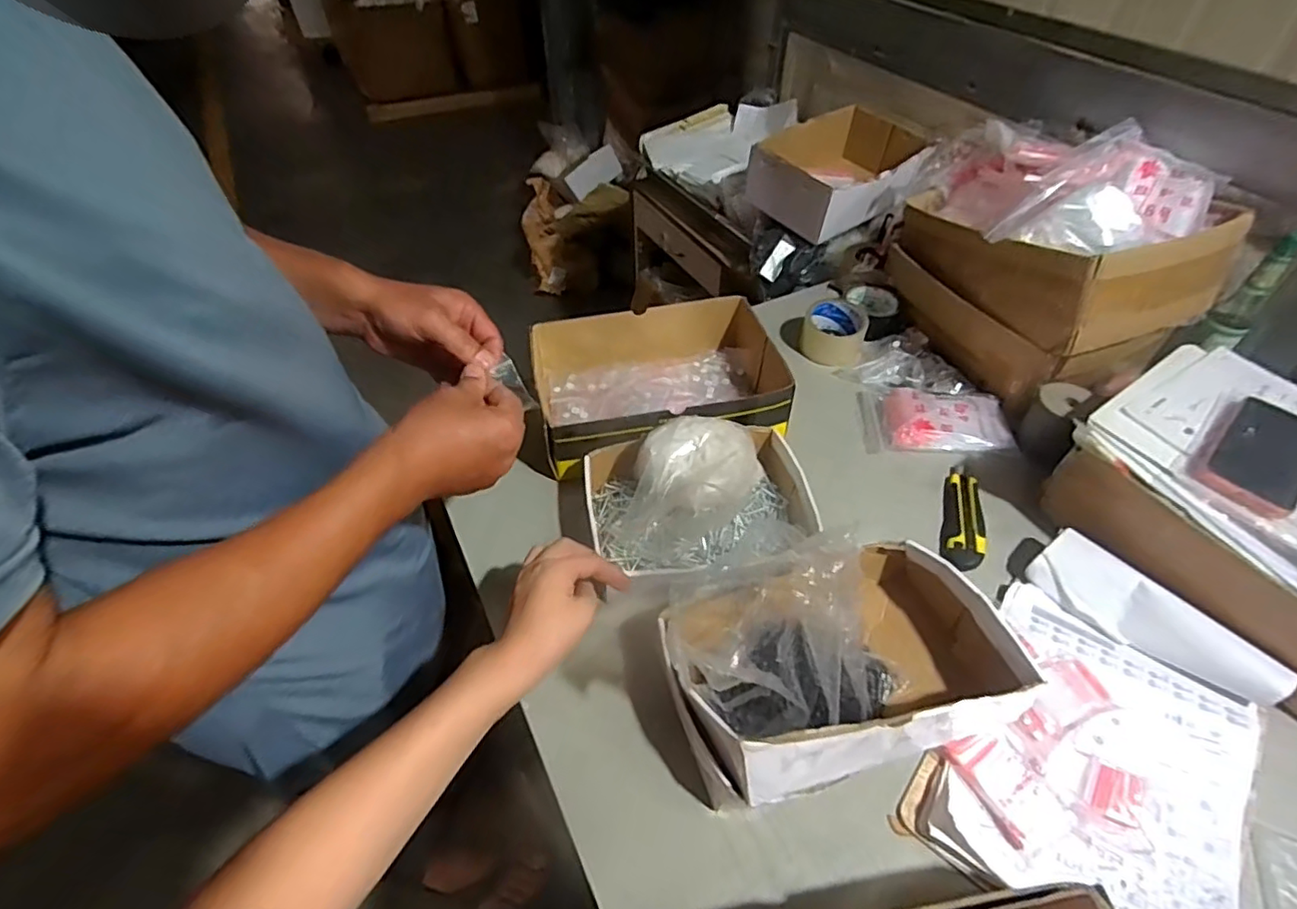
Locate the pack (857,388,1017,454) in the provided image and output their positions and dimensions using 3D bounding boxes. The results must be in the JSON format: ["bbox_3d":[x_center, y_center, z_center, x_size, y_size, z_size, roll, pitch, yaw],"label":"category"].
[{"bbox_3d":[0.382,-0.050,0.809,0.188,0.033,0.120,4,48,4],"label":"pack"}]

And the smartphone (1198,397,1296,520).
[{"bbox_3d":[0.605,-0.001,0.599,0.167,0.011,0.078,-34,56,-27],"label":"smartphone"}]

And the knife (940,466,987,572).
[{"bbox_3d":[0.371,0.071,0.713,0.044,0.017,0.159,16,50,14],"label":"knife"}]

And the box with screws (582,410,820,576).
[{"bbox_3d":[0.055,0.033,0.668,0.231,0.103,0.148,-6,48,-5],"label":"box with screws"}]

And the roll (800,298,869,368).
[{"bbox_3d":[0.276,-0.182,0.904,0.087,0.054,0.094,0,48,0],"label":"roll"}]

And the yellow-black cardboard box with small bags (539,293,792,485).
[{"bbox_3d":[0.014,-0.092,0.797,0.310,0.080,0.227,-8,48,-7],"label":"yellow-black cardboard box with small bags"}]

